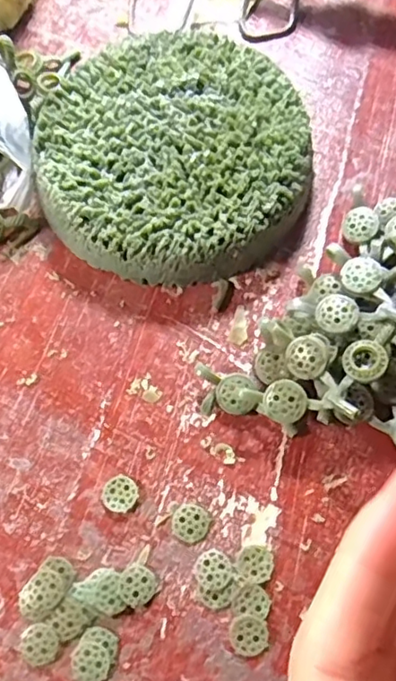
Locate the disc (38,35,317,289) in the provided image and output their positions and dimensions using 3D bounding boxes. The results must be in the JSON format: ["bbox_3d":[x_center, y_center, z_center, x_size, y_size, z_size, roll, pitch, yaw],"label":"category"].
[{"bbox_3d":[-0.010,-0.072,0.225,0.098,0.025,0.099,0,72,1],"label":"disc"}]

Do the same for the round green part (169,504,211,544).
[{"bbox_3d":[-0.003,0.059,0.189,0.012,0.004,0.012,0,70,0],"label":"round green part"}]

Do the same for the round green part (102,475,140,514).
[{"bbox_3d":[-0.026,0.050,0.192,0.011,0.004,0.011,0,72,1],"label":"round green part"}]

